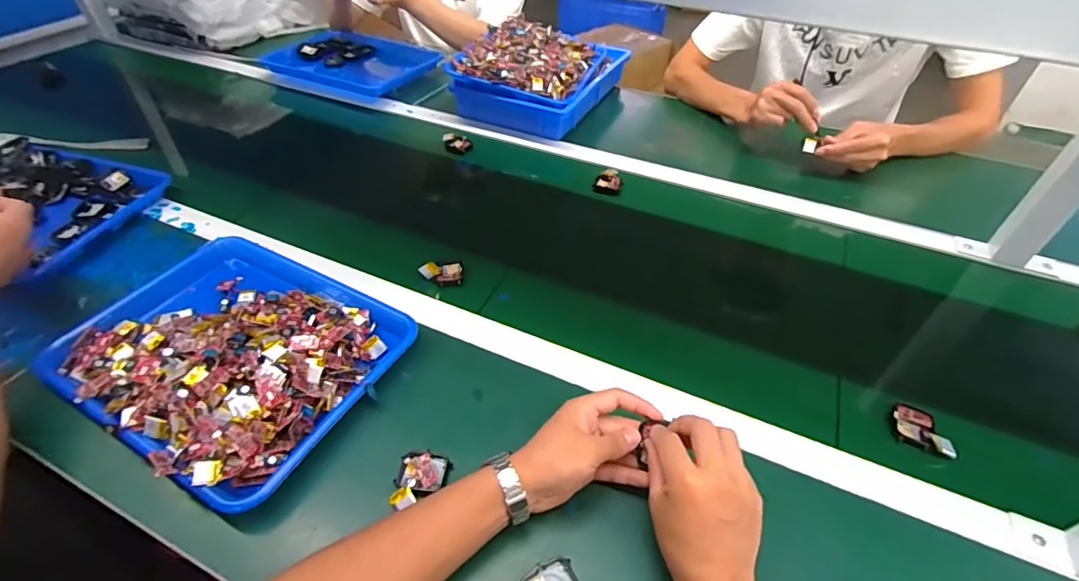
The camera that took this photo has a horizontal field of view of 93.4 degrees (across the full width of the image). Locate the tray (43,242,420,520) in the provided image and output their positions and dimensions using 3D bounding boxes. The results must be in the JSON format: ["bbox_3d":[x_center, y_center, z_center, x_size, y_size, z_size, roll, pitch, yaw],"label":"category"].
[{"bbox_3d":[-0.334,0.055,0.567,0.344,0.065,0.276,22,48,20],"label":"tray"}]

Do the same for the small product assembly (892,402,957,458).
[{"bbox_3d":[0.387,0.140,0.512,0.054,0.017,0.043,25,50,23],"label":"small product assembly"}]

